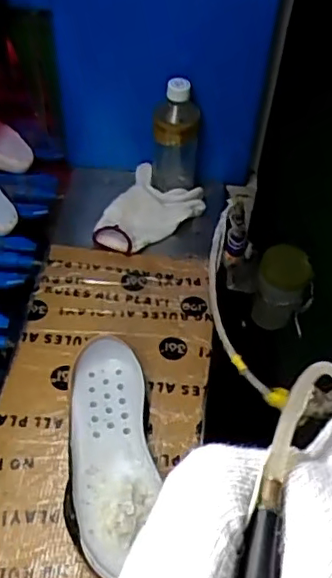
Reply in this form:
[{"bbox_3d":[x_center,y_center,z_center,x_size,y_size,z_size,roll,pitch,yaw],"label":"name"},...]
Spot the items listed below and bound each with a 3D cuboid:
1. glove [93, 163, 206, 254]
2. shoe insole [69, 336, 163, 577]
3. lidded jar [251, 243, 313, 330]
[{"bbox_3d":[-0.021,-0.098,0.801,0.097,0.049,0.133,27,55,16],"label":"glove"},{"bbox_3d":[-0.057,0.161,0.618,0.082,0.044,0.238,-5,53,-9],"label":"shoe insole"},{"bbox_3d":[0.168,0.006,0.885,0.073,0.135,0.068,2,52,-3],"label":"lidded jar"}]

